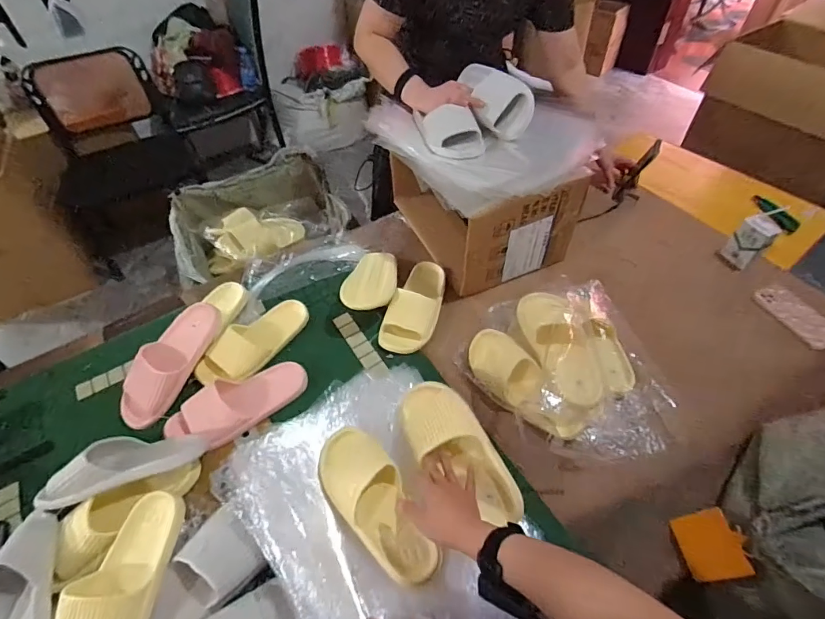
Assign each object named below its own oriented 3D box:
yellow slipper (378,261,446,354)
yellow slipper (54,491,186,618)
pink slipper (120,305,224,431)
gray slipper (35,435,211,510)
[{"bbox_3d":[0.009,-0.011,0.954,0.101,0.062,0.225,15,52,14],"label":"yellow slipper"},{"bbox_3d":[-0.416,0.396,0.616,0.101,0.057,0.263,4,51,5],"label":"yellow slipper"},{"bbox_3d":[-0.473,0.100,0.844,0.090,0.065,0.258,21,71,18],"label":"pink slipper"},{"bbox_3d":[-0.466,0.246,0.707,0.236,0.064,0.066,-22,53,-15],"label":"gray slipper"}]

